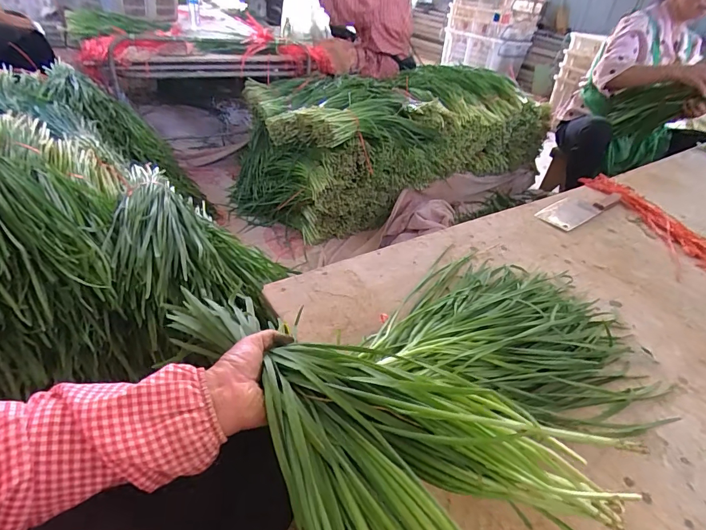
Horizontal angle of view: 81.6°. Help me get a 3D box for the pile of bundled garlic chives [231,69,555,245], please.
[{"bbox_3d":[0.133,-0.521,1.630,1.263,0.448,0.691,-16,40,-8],"label":"pile of bundled garlic chives"}]

